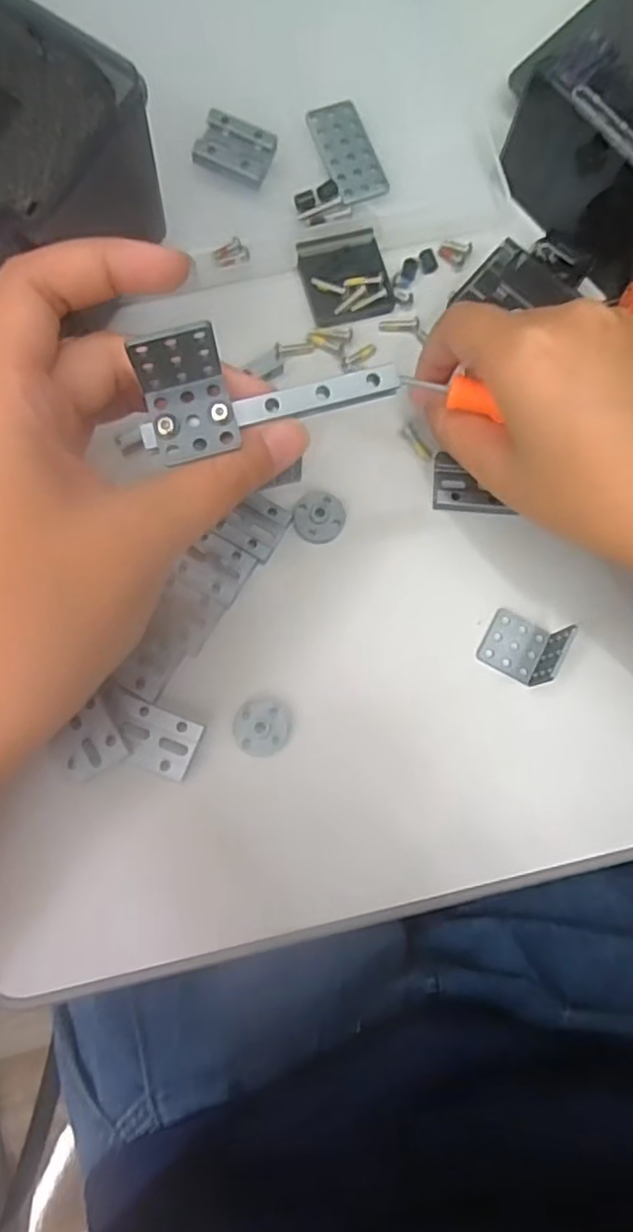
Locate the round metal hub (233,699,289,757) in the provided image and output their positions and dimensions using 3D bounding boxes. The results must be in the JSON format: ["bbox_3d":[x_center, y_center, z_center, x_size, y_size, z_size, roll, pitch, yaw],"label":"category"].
[{"bbox_3d":[-0.022,0.044,0.264,0.021,0.009,0.022,0,82,-2],"label":"round metal hub"}]

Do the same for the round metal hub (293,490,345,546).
[{"bbox_3d":[0.001,-0.042,0.282,0.022,0.005,0.022,0,82,-2],"label":"round metal hub"}]

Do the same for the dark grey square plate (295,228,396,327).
[{"bbox_3d":[0.013,-0.153,0.302,0.037,0.004,0.040,-15,83,-4],"label":"dark grey square plate"}]

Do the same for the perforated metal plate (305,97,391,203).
[{"bbox_3d":[0.015,-0.216,0.309,0.024,0.004,0.049,-20,83,-5],"label":"perforated metal plate"}]

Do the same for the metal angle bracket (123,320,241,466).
[{"bbox_3d":[-0.036,-0.062,0.187,0.024,0.022,0.027,-15,83,-4],"label":"metal angle bracket"}]

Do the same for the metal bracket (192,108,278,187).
[{"bbox_3d":[-0.036,-0.212,0.303,0.032,0.010,0.030,17,82,1],"label":"metal bracket"}]

